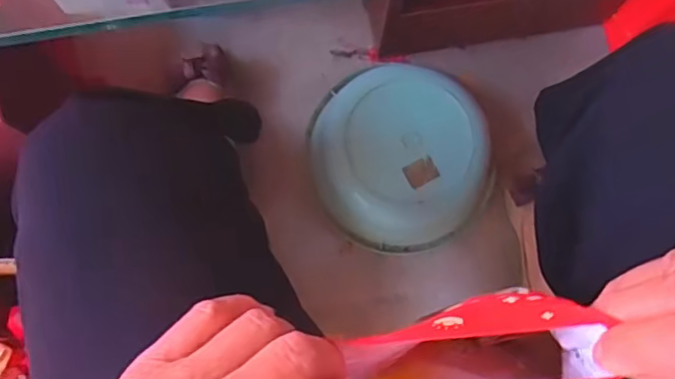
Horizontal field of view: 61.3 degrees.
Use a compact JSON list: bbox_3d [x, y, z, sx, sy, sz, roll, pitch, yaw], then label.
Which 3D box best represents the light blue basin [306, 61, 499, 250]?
[{"bbox_3d":[0.079,-0.038,0.695,0.207,0.101,0.215,0,79,-1],"label":"light blue basin"}]

